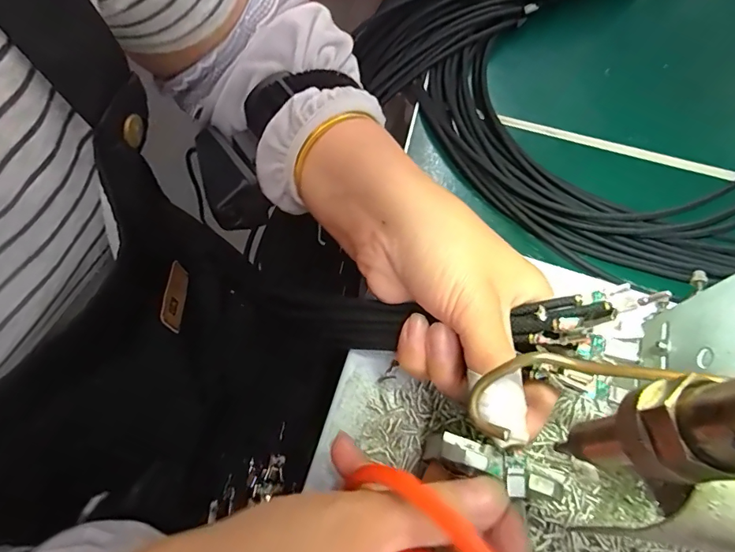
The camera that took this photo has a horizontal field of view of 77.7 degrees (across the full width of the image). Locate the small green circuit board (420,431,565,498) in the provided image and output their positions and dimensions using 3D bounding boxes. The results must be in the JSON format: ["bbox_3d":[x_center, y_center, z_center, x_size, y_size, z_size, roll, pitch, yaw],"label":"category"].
[{"bbox_3d":[0.048,0.073,0.176,0.052,0.006,0.014,19,65,5],"label":"small green circuit board"}]

